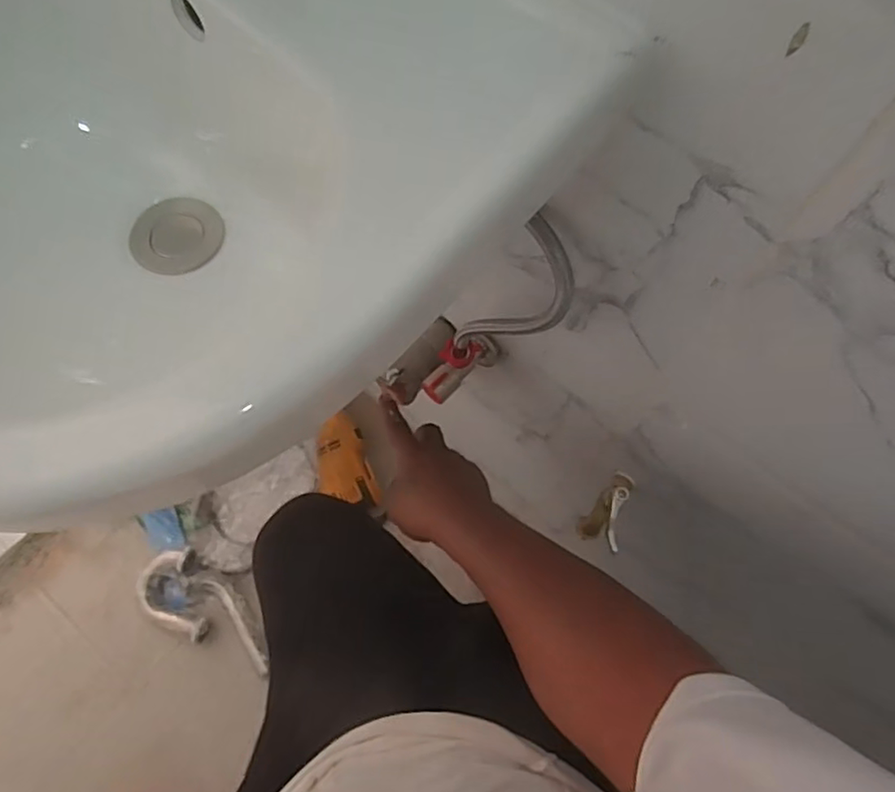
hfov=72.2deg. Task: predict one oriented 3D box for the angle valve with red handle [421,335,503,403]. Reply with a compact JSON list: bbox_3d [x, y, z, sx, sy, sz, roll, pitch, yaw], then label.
[{"bbox_3d":[0.010,-0.032,0.584,0.084,0.050,0.034,-39,75,-15],"label":"angle valve with red handle"}]

